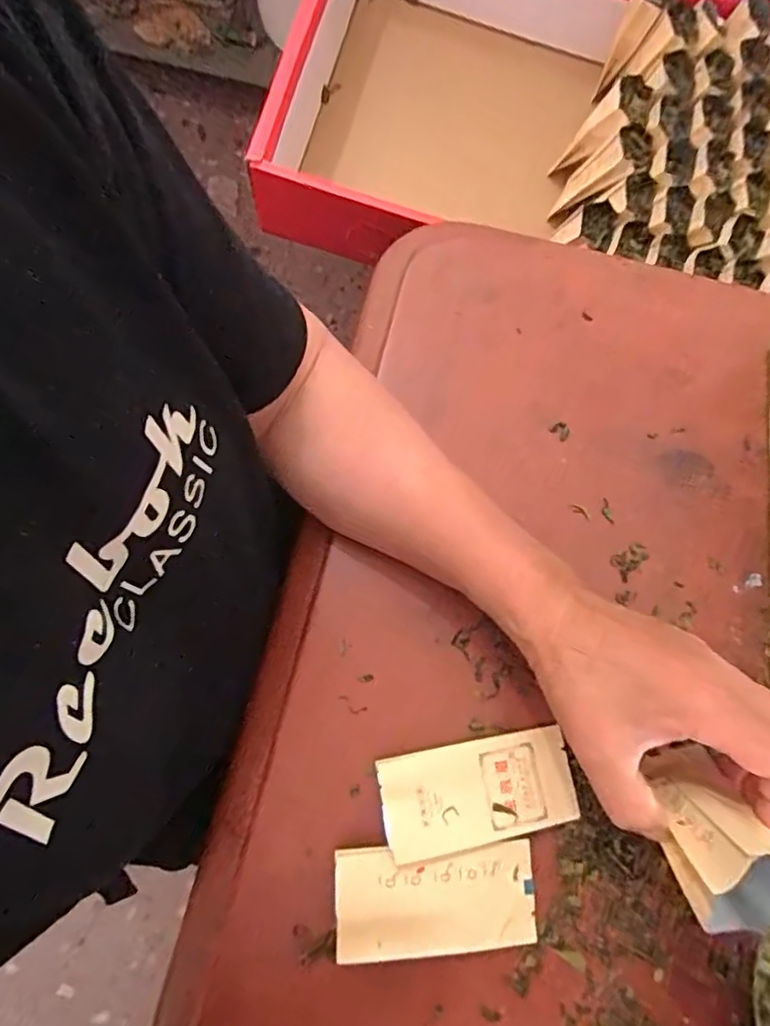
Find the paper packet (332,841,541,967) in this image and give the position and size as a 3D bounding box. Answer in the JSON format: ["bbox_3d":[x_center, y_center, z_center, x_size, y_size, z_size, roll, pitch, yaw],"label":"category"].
[{"bbox_3d":[0.028,0.209,0.336,0.107,0.010,0.050,1,72,-8],"label":"paper packet"}]

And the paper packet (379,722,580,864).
[{"bbox_3d":[0.052,0.157,0.349,0.108,0.018,0.051,-9,77,-2],"label":"paper packet"}]

